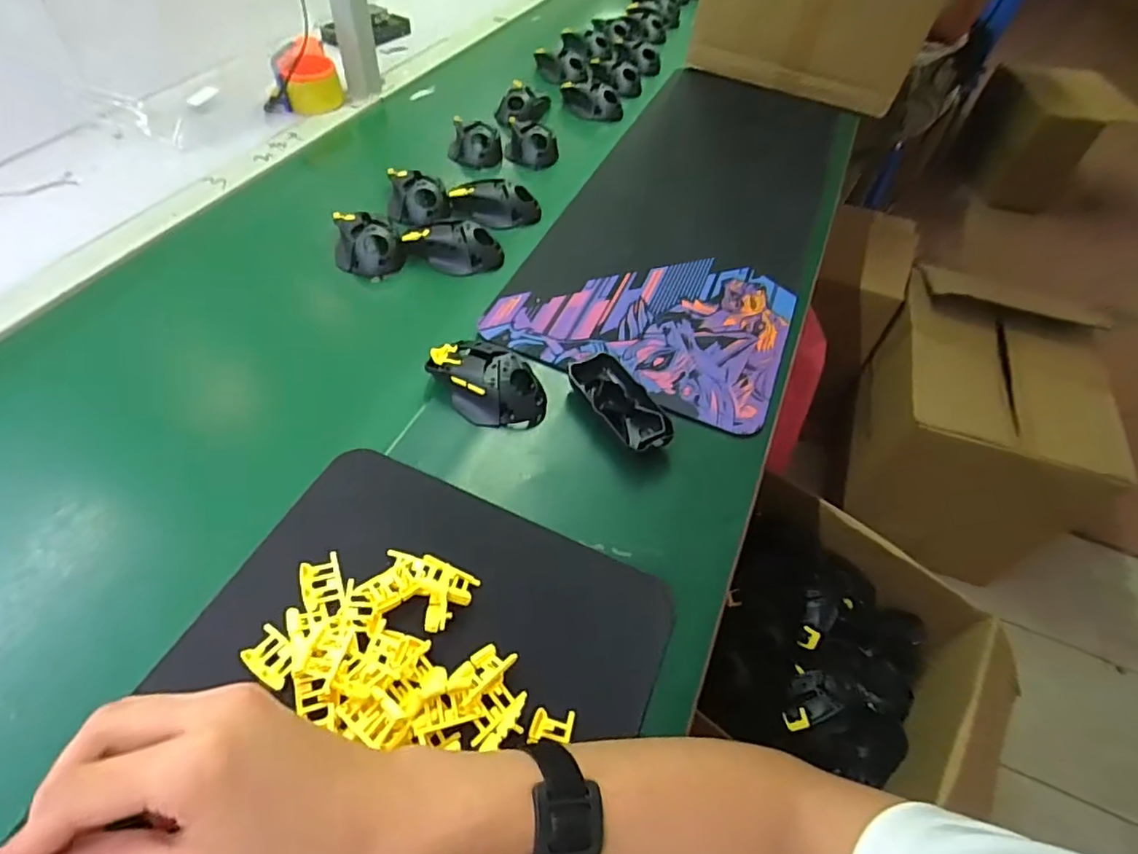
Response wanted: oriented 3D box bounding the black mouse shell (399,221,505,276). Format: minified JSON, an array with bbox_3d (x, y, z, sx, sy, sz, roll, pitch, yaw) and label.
[{"bbox_3d":[-0.133,-0.207,0.672,0.113,0.042,0.049,17,52,6],"label":"black mouse shell"}]

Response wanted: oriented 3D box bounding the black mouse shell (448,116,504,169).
[{"bbox_3d":[-0.131,-0.405,0.832,0.072,0.042,0.069,13,51,3],"label":"black mouse shell"}]

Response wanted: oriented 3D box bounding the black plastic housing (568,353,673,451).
[{"bbox_3d":[0.045,-0.019,0.538,0.054,0.030,0.115,-25,59,-24],"label":"black plastic housing"}]

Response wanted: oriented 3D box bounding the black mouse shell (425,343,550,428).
[{"bbox_3d":[-0.073,-0.040,0.536,0.107,0.044,0.074,33,55,18],"label":"black mouse shell"}]

